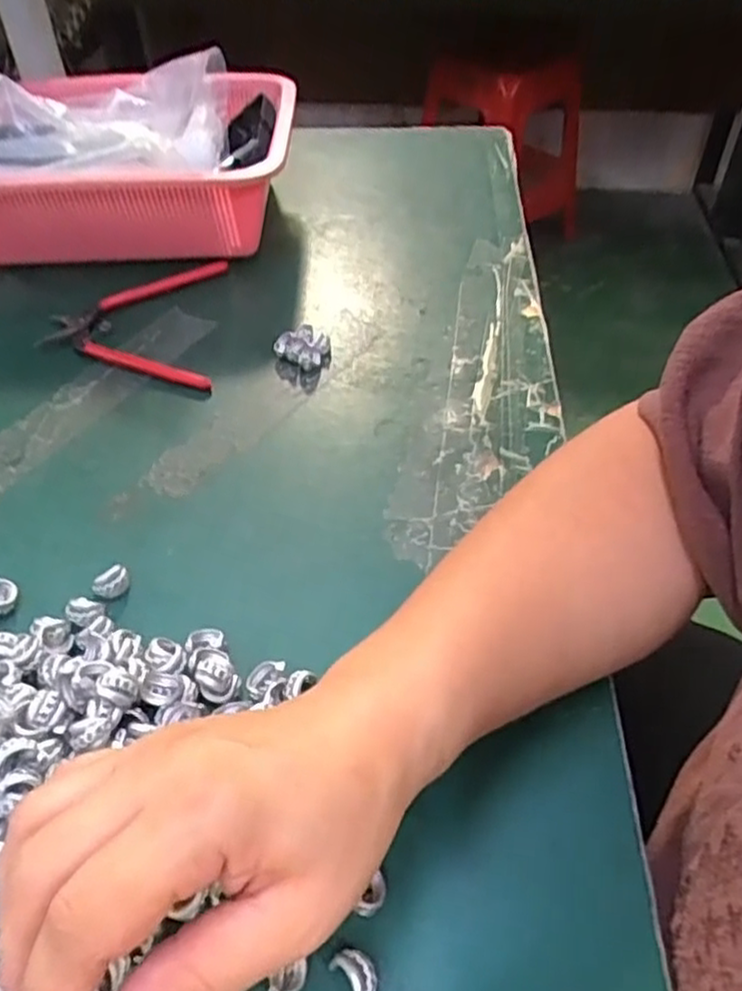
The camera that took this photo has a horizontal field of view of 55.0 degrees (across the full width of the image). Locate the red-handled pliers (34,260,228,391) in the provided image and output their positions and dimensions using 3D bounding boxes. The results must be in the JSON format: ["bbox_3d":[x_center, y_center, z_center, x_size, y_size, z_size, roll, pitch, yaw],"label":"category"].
[{"bbox_3d":[-0.169,-0.122,0.506,0.121,0.012,0.141,-3,47,-2],"label":"red-handled pliers"}]

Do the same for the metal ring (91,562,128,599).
[{"bbox_3d":[-0.128,0.044,0.353,0.017,0.010,0.013,-27,52,-22],"label":"metal ring"}]

